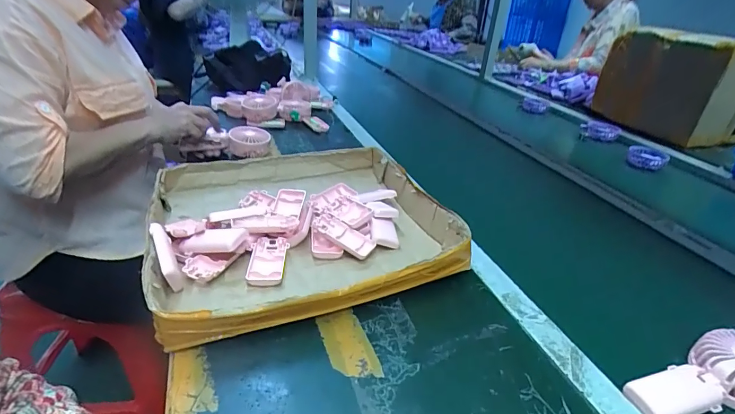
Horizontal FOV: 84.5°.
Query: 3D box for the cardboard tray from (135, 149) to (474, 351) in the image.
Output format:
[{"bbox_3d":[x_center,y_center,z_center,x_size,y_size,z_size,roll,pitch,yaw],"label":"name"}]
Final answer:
[{"bbox_3d":[-0.099,0.017,0.616,0.399,0.061,0.389,-7,32,-21],"label":"cardboard tray"}]

